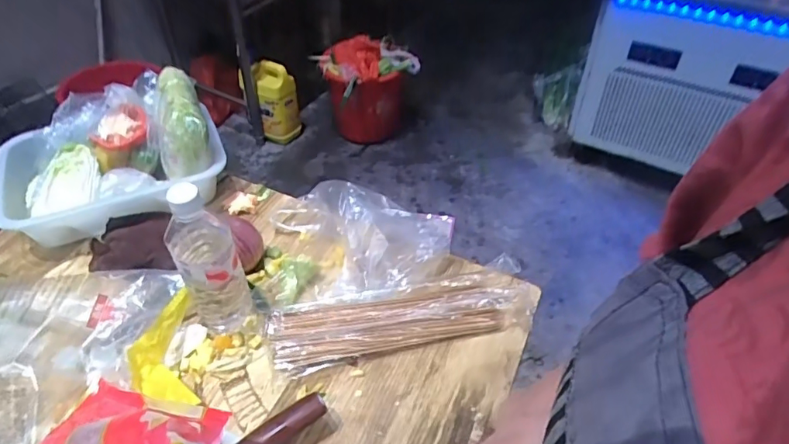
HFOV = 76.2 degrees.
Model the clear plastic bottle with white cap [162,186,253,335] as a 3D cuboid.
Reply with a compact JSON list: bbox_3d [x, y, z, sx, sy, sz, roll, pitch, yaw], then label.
[{"bbox_3d":[-0.212,0.038,0.565,0.061,0.193,0.059,-2,44,-2],"label":"clear plastic bottle with white cap"}]

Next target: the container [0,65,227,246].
[{"bbox_3d":[-0.423,-0.104,0.733,0.294,0.147,0.218,-21,48,-20],"label":"container"}]

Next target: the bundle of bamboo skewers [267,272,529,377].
[{"bbox_3d":[0.016,0.124,0.653,0.345,0.051,0.082,-10,45,-11],"label":"bundle of bamboo skewers"}]

